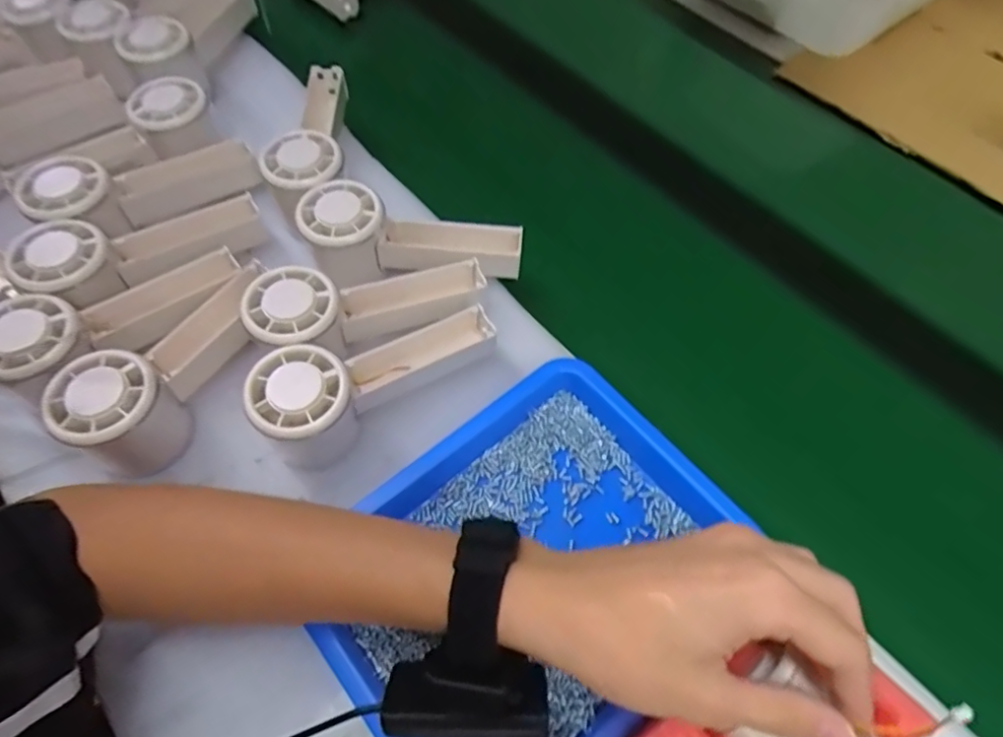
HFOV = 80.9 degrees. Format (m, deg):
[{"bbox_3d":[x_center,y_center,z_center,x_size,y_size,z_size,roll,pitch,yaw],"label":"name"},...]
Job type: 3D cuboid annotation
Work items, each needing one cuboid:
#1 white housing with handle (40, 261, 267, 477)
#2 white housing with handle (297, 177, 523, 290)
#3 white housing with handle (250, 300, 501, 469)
[{"bbox_3d":[-0.197,-0.006,0.364,0.051,0.056,0.143,30,64,14],"label":"white housing with handle"},{"bbox_3d":[-0.061,-0.096,0.416,0.149,0.048,0.054,0,61,-2],"label":"white housing with handle"},{"bbox_3d":[-0.076,-0.001,0.366,0.149,0.059,0.051,-32,67,-18],"label":"white housing with handle"}]

